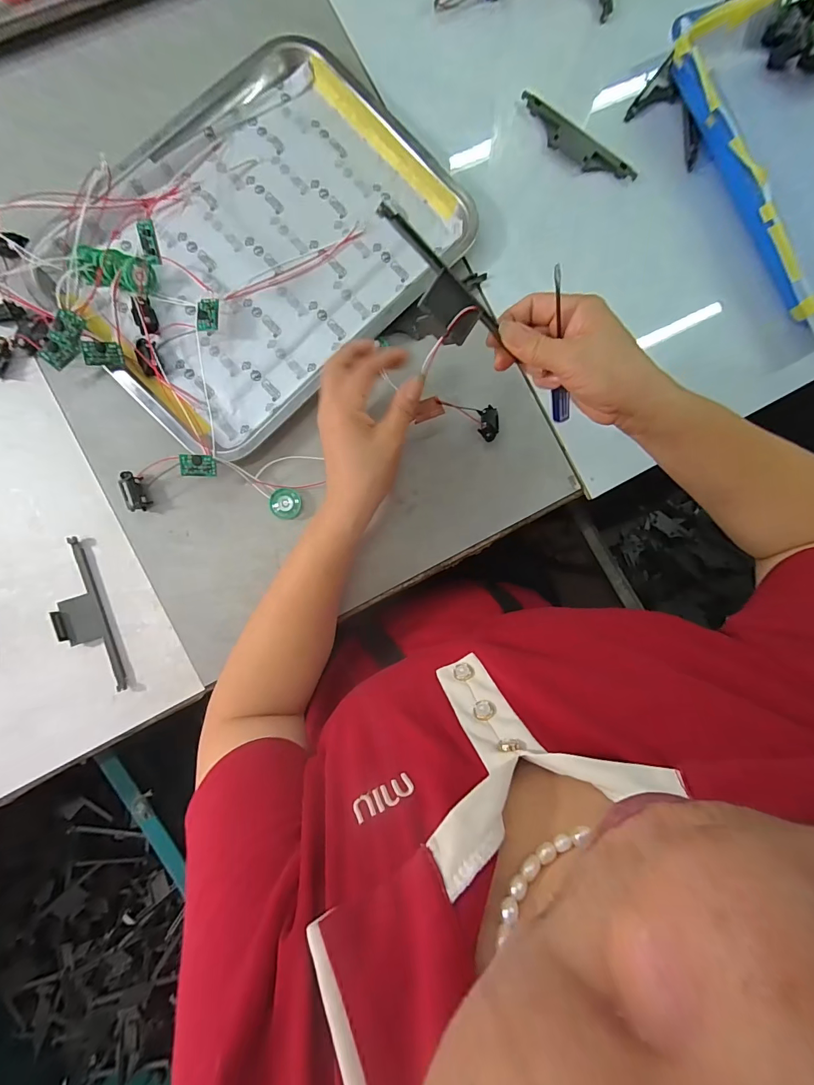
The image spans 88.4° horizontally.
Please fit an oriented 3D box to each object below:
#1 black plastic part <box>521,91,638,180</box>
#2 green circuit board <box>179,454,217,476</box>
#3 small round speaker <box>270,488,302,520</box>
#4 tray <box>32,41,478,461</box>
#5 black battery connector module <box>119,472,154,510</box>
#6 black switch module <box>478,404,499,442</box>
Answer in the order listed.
[{"bbox_3d":[0.170,-0.402,0.421,0.134,0.010,0.030,33,86,-2],"label":"black plastic part"},{"bbox_3d":[-0.178,-0.067,0.359,0.028,0.007,0.018,-3,105,-12],"label":"green circuit board"},{"bbox_3d":[-0.111,-0.036,0.384,0.027,0.005,0.028,-5,88,-4],"label":"small round speaker"},{"bbox_3d":[-0.131,-0.272,0.384,0.252,0.032,0.349,43,85,-1],"label":"tray"},{"bbox_3d":[-0.241,-0.045,0.371,0.018,0.014,0.034,-21,89,-5],"label":"black battery connector module"},{"bbox_3d":[0.076,-0.111,0.388,0.017,0.010,0.035,5,66,-4],"label":"black switch module"}]

